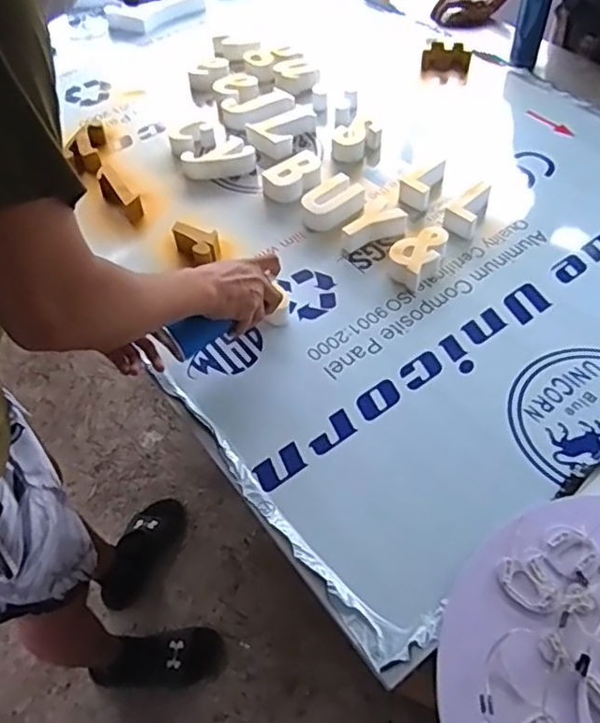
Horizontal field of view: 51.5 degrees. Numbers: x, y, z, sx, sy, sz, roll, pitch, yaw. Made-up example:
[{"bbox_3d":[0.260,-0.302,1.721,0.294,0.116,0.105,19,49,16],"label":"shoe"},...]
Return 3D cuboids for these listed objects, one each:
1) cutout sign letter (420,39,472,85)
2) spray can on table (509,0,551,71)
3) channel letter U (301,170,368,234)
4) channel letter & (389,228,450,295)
[{"bbox_3d":[0.331,-0.675,1.405,0.109,0.074,0.052,8,52,7],"label":"cutout sign letter"},{"bbox_3d":[0.521,-0.755,1.394,0.069,0.173,0.058,-2,53,3],"label":"spray can on table"},{"bbox_3d":[0.063,-0.280,1.108,0.093,0.048,0.125,32,59,25],"label":"channel letter U"},{"bbox_3d":[0.193,-0.174,1.021,0.072,0.043,0.116,32,59,24],"label":"channel letter &"}]

